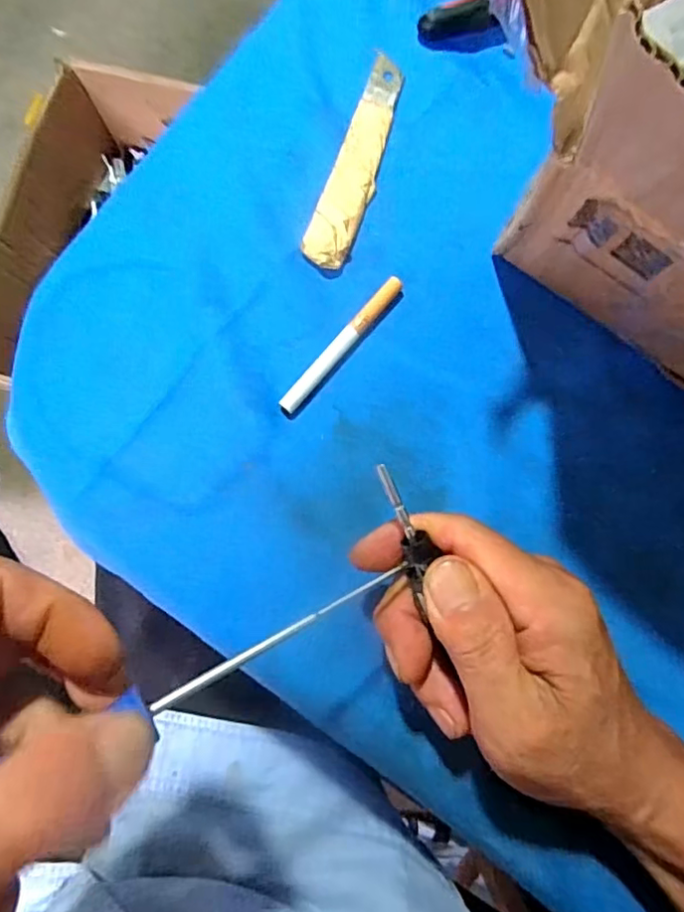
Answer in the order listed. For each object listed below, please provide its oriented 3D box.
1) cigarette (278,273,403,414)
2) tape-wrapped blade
[{"bbox_3d":[0.000,-0.055,0.293,0.008,0.006,0.084,41,84,2],"label":"cigarette"},{"bbox_3d":[0.009,-0.150,0.303,0.023,0.006,0.116,20,84,0],"label":"tape-wrapped blade"}]

